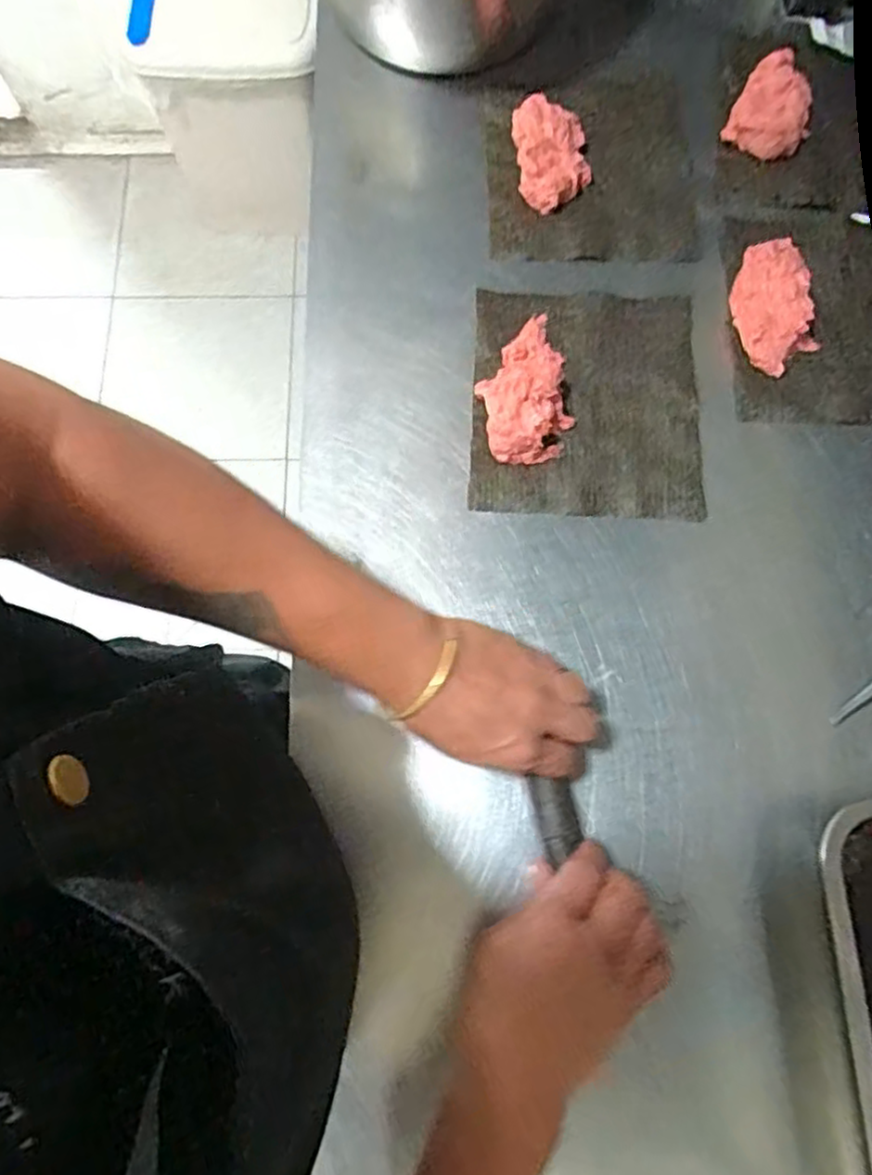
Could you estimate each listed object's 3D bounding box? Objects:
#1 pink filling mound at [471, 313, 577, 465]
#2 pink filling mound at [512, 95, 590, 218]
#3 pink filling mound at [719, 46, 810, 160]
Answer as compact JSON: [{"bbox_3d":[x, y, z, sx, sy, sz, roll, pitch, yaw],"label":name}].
[{"bbox_3d":[0.069,-0.164,0.561,0.068,0.032,0.124,-7,74,-3],"label":"pink filling mound"},{"bbox_3d":[0.103,-0.387,0.626,0.063,0.029,0.103,-4,74,-2],"label":"pink filling mound"},{"bbox_3d":[0.312,-0.440,0.646,0.065,0.028,0.093,28,75,7],"label":"pink filling mound"}]

